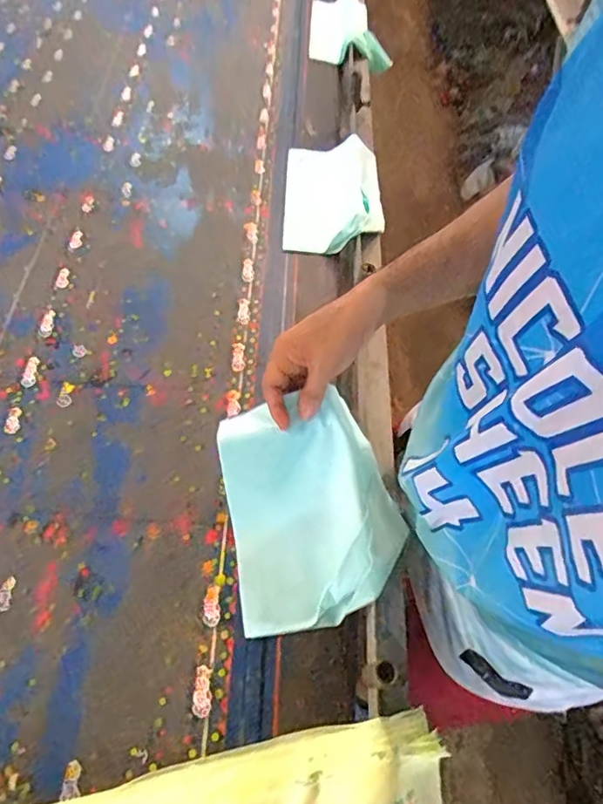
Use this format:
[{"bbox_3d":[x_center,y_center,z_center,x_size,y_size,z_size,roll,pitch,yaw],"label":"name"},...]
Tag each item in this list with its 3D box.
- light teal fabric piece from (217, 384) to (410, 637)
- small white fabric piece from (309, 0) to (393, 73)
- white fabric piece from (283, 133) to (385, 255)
[{"bbox_3d":[0.013,0.107,0.555,0.169,0.075,0.203,-9,58,-6],"label":"light teal fabric piece"},{"bbox_3d":[0.101,-0.780,1.137,0.162,0.062,0.252,2,58,0],"label":"small white fabric piece"},{"bbox_3d":[0.050,-0.328,0.851,0.148,0.053,0.257,-2,51,4],"label":"white fabric piece"}]

